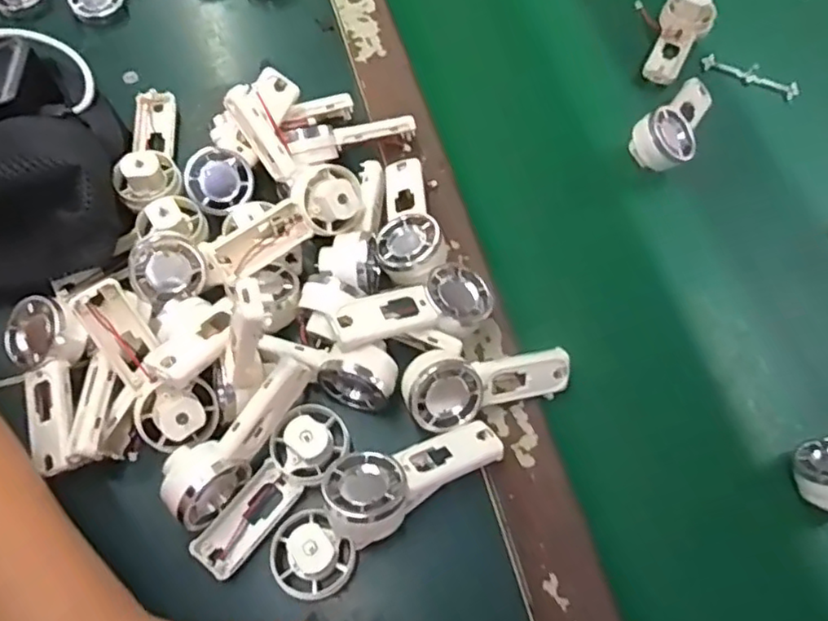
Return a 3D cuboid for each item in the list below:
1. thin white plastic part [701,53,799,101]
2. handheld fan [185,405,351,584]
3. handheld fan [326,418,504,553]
[{"bbox_3d":[0.261,-0.183,0.492,0.074,0.007,0.016,28,65,11],"label":"thin white plastic part"},{"bbox_3d":[-0.070,0.089,0.320,0.039,0.021,0.091,37,83,15],"label":"handheld fan"},{"bbox_3d":[0.002,0.080,0.315,0.092,0.030,0.042,-19,65,-25],"label":"handheld fan"}]

